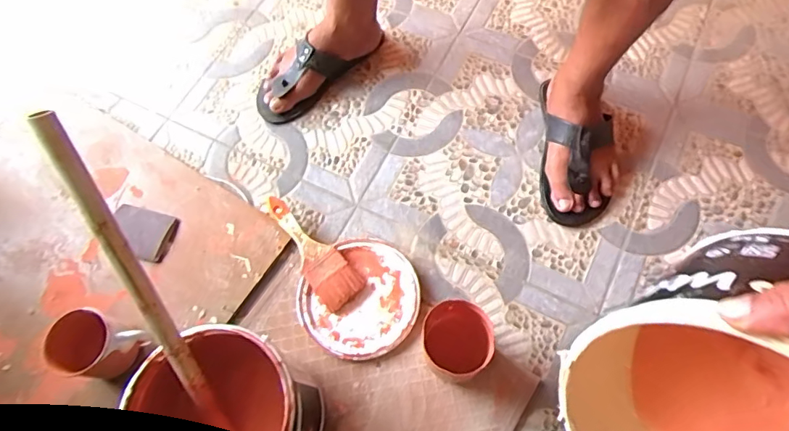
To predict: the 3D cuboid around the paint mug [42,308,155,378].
[{"bbox_3d":[-0.405,0.184,0.671,0.097,0.099,0.082,18,68,11],"label":"paint mug"}]

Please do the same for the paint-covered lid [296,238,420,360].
[{"bbox_3d":[-0.047,0.123,0.719,0.161,0.018,0.173,-1,66,3],"label":"paint-covered lid"}]

